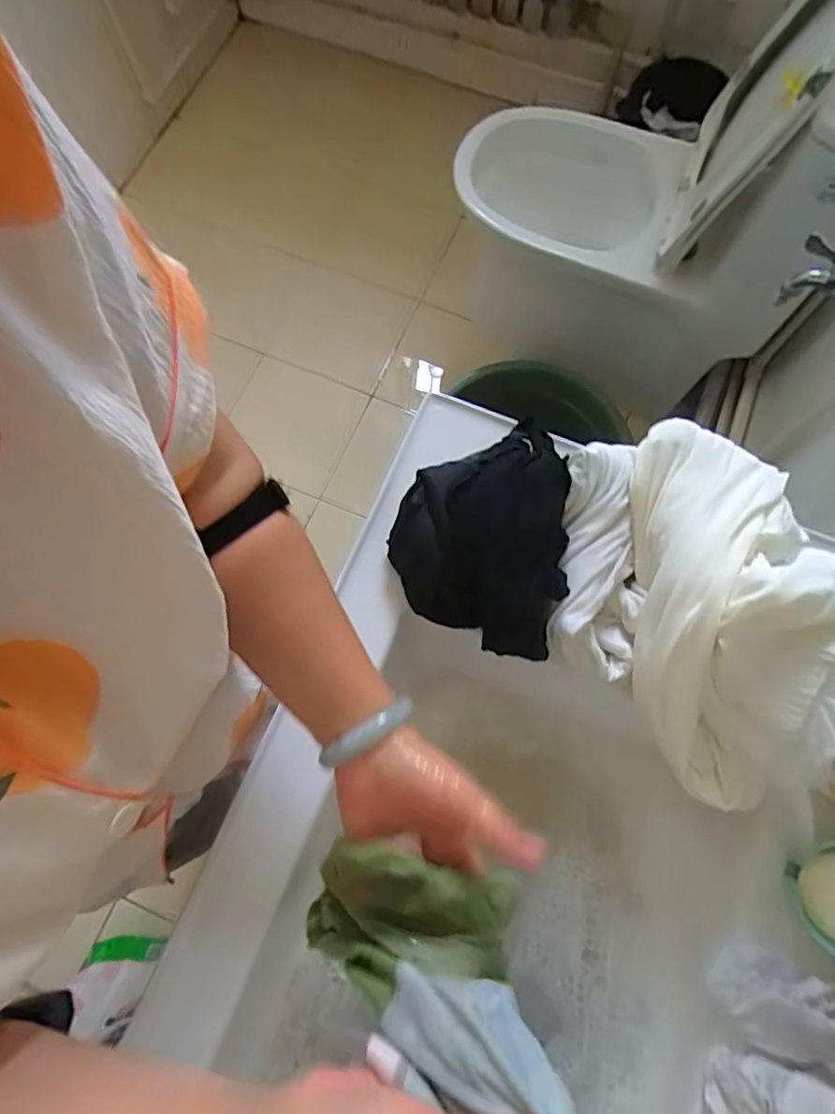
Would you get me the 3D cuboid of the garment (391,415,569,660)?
[{"bbox_3d":[0.049,-0.026,0.476,0.133,0.070,0.188,8,75,3],"label":"garment"}]

